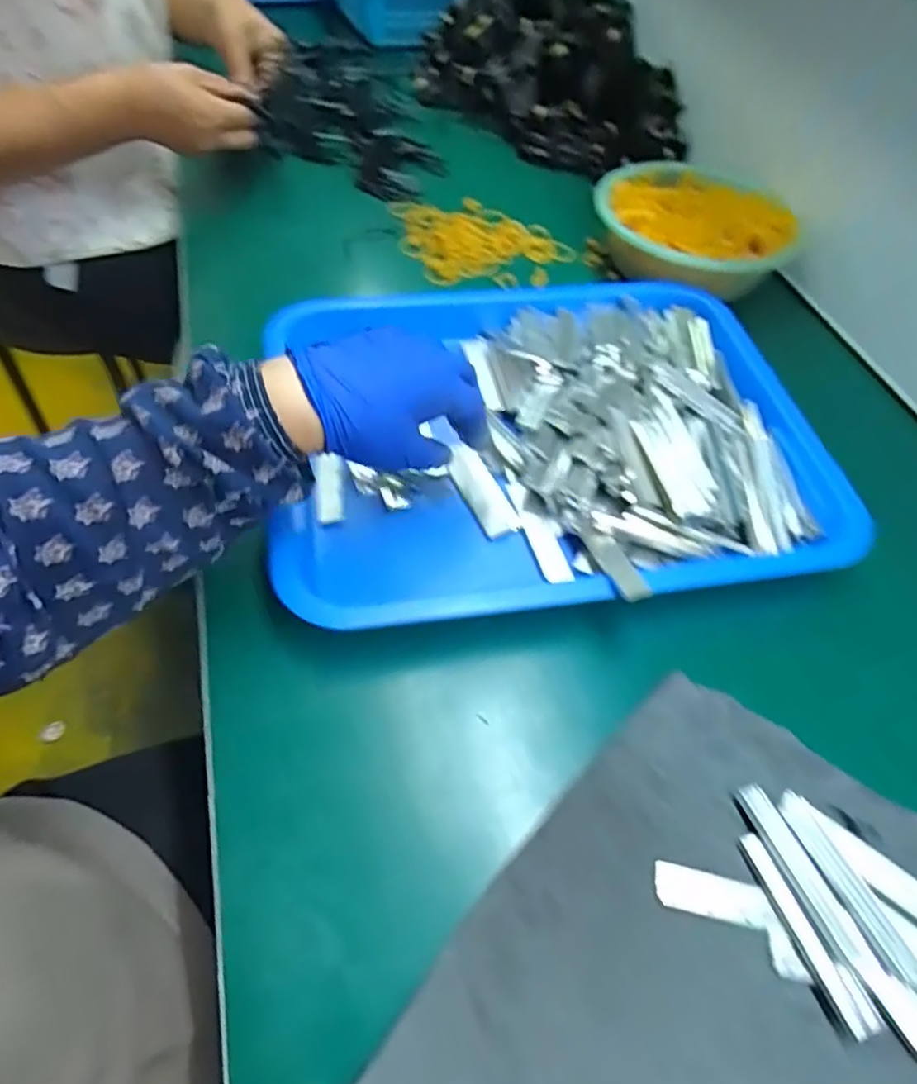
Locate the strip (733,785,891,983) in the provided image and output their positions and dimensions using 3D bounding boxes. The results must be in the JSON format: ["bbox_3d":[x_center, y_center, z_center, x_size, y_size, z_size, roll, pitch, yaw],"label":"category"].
[{"bbox_3d":[0.171,0.166,0.316,0.018,0.004,0.091,-18,58,-17],"label":"strip"}]

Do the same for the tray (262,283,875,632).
[{"bbox_3d":[0.061,-0.084,0.468,0.395,0.040,0.306,-6,55,-9],"label":"tray"}]

